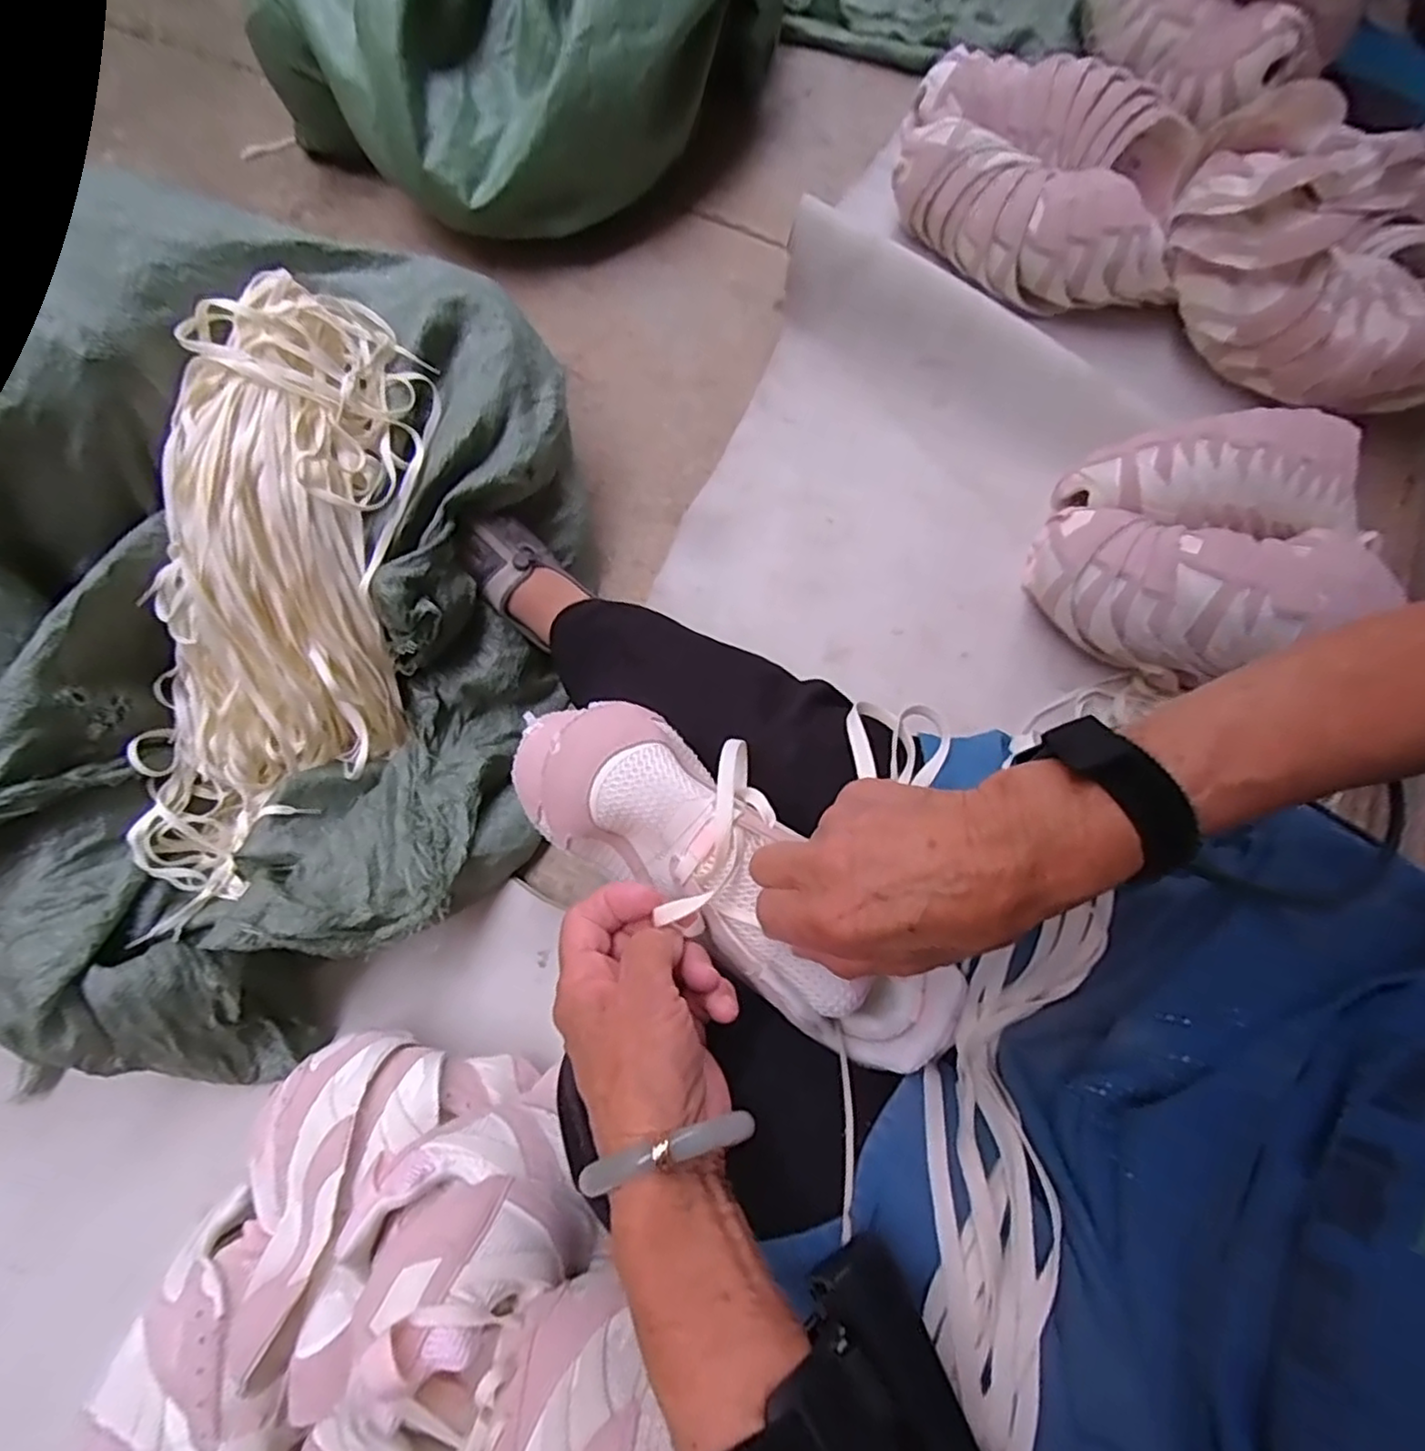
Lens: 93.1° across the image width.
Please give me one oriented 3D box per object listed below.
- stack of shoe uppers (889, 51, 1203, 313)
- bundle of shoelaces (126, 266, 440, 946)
[{"bbox_3d":[0.441,-0.731,0.909,0.378,0.122,0.296,16,73,0],"label":"stack of shoe uppers"},{"bbox_3d":[-0.379,-0.103,0.599,0.185,0.124,0.547,18,99,7],"label":"bundle of shoelaces"}]

